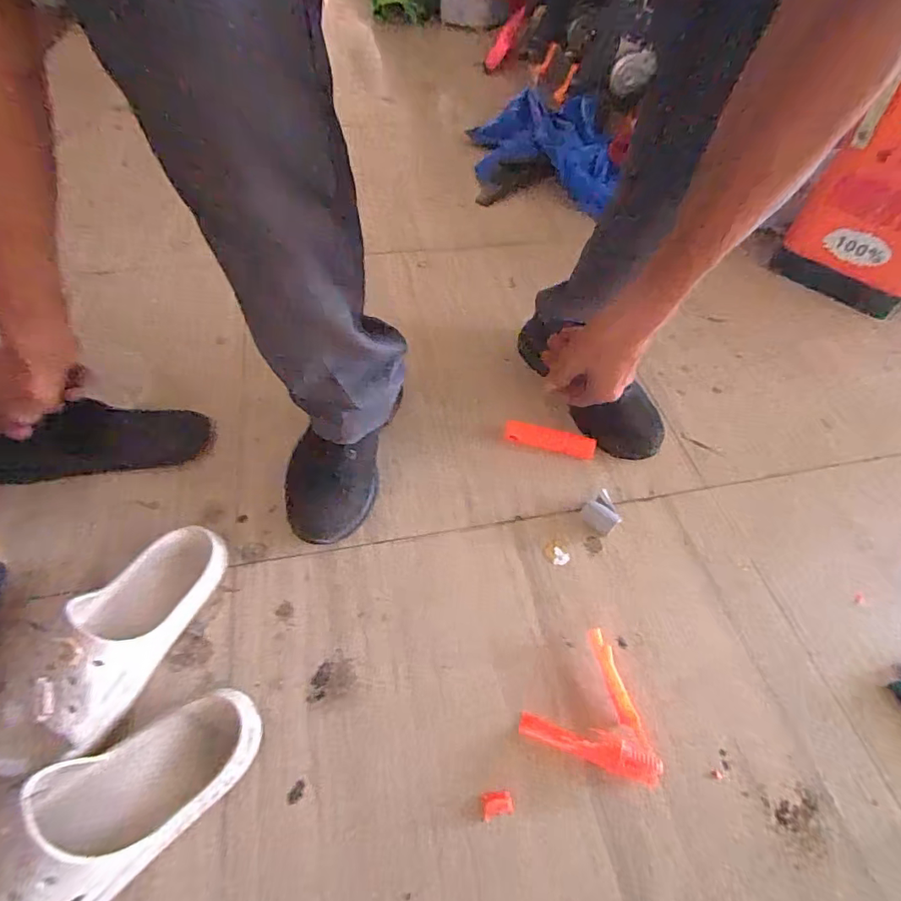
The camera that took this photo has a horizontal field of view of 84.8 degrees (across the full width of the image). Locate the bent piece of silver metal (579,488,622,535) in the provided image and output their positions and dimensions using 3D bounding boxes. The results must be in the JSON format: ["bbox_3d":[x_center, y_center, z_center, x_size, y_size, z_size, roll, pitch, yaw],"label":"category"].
[{"bbox_3d":[0.183,0.078,0.599,0.040,0.025,0.041,-27,60,-23],"label":"bent piece of silver metal"}]

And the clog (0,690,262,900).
[{"bbox_3d":[-0.273,0.287,0.377,0.246,0.074,0.093,-33,62,-26],"label":"clog"}]

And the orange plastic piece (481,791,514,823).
[{"bbox_3d":[0.041,0.311,0.432,0.027,0.010,0.020,-1,53,-7],"label":"orange plastic piece"}]

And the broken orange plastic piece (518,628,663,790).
[{"bbox_3d":[0.145,0.239,0.482,0.121,0.023,0.117,21,54,10],"label":"broken orange plastic piece"}]

